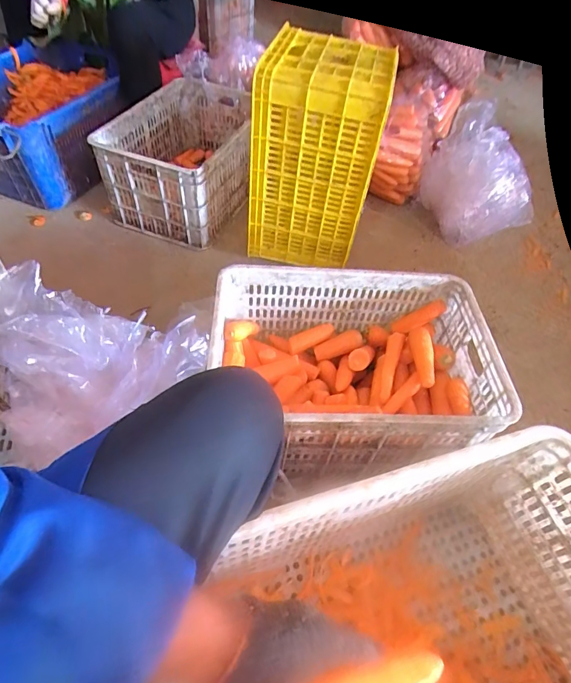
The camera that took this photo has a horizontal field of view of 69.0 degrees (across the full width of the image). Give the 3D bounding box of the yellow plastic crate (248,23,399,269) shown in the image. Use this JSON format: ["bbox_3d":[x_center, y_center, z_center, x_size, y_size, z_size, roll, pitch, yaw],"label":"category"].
[{"bbox_3d":[0.070,-0.469,1.090,0.288,0.487,0.281,8,52,2],"label":"yellow plastic crate"}]

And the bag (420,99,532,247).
[{"bbox_3d":[0.605,-0.541,1.382,0.195,0.325,0.364,-12,54,-13],"label":"bag"}]

